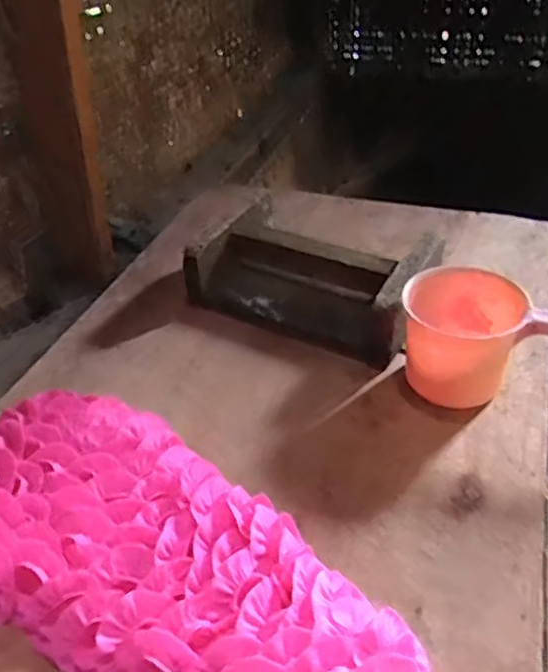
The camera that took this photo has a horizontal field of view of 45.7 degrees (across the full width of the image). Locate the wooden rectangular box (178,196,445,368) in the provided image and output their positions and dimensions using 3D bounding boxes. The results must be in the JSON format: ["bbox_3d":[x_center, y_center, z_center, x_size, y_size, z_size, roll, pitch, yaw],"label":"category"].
[{"bbox_3d":[0.055,-0.087,0.910,0.317,0.105,0.176,20,42,26],"label":"wooden rectangular box"}]

